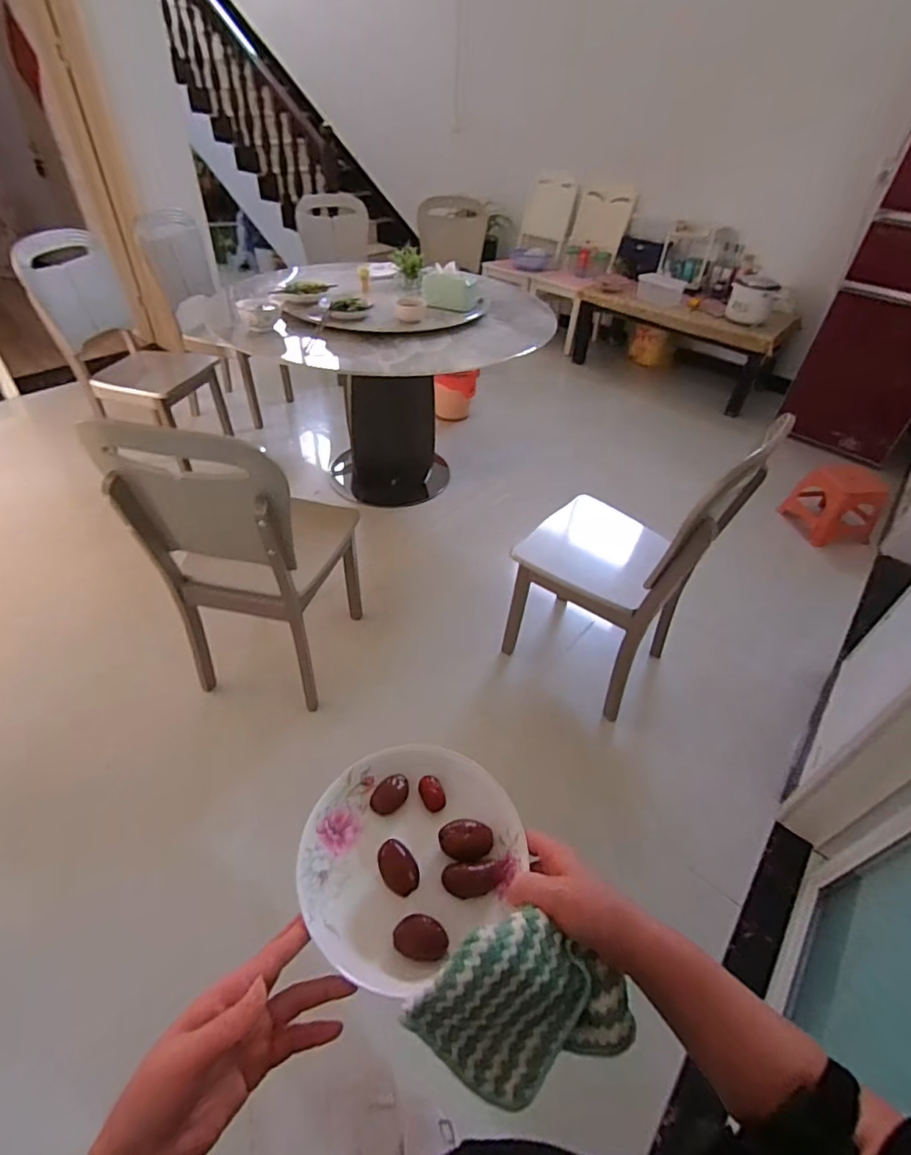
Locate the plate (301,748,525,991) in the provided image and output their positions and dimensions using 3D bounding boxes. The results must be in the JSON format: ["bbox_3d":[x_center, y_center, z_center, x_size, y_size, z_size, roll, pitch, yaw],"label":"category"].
[{"bbox_3d":[-0.037,0.216,0.424,0.167,0.025,0.152,2,46,-2],"label":"plate"}]

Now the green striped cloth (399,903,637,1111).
[{"bbox_3d":[0.044,0.281,0.342,0.135,0.024,0.100,43,77,-15],"label":"green striped cloth"}]

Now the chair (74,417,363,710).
[{"bbox_3d":[-0.516,-0.081,1.353,0.396,0.771,0.377,8,46,3],"label":"chair"}]

